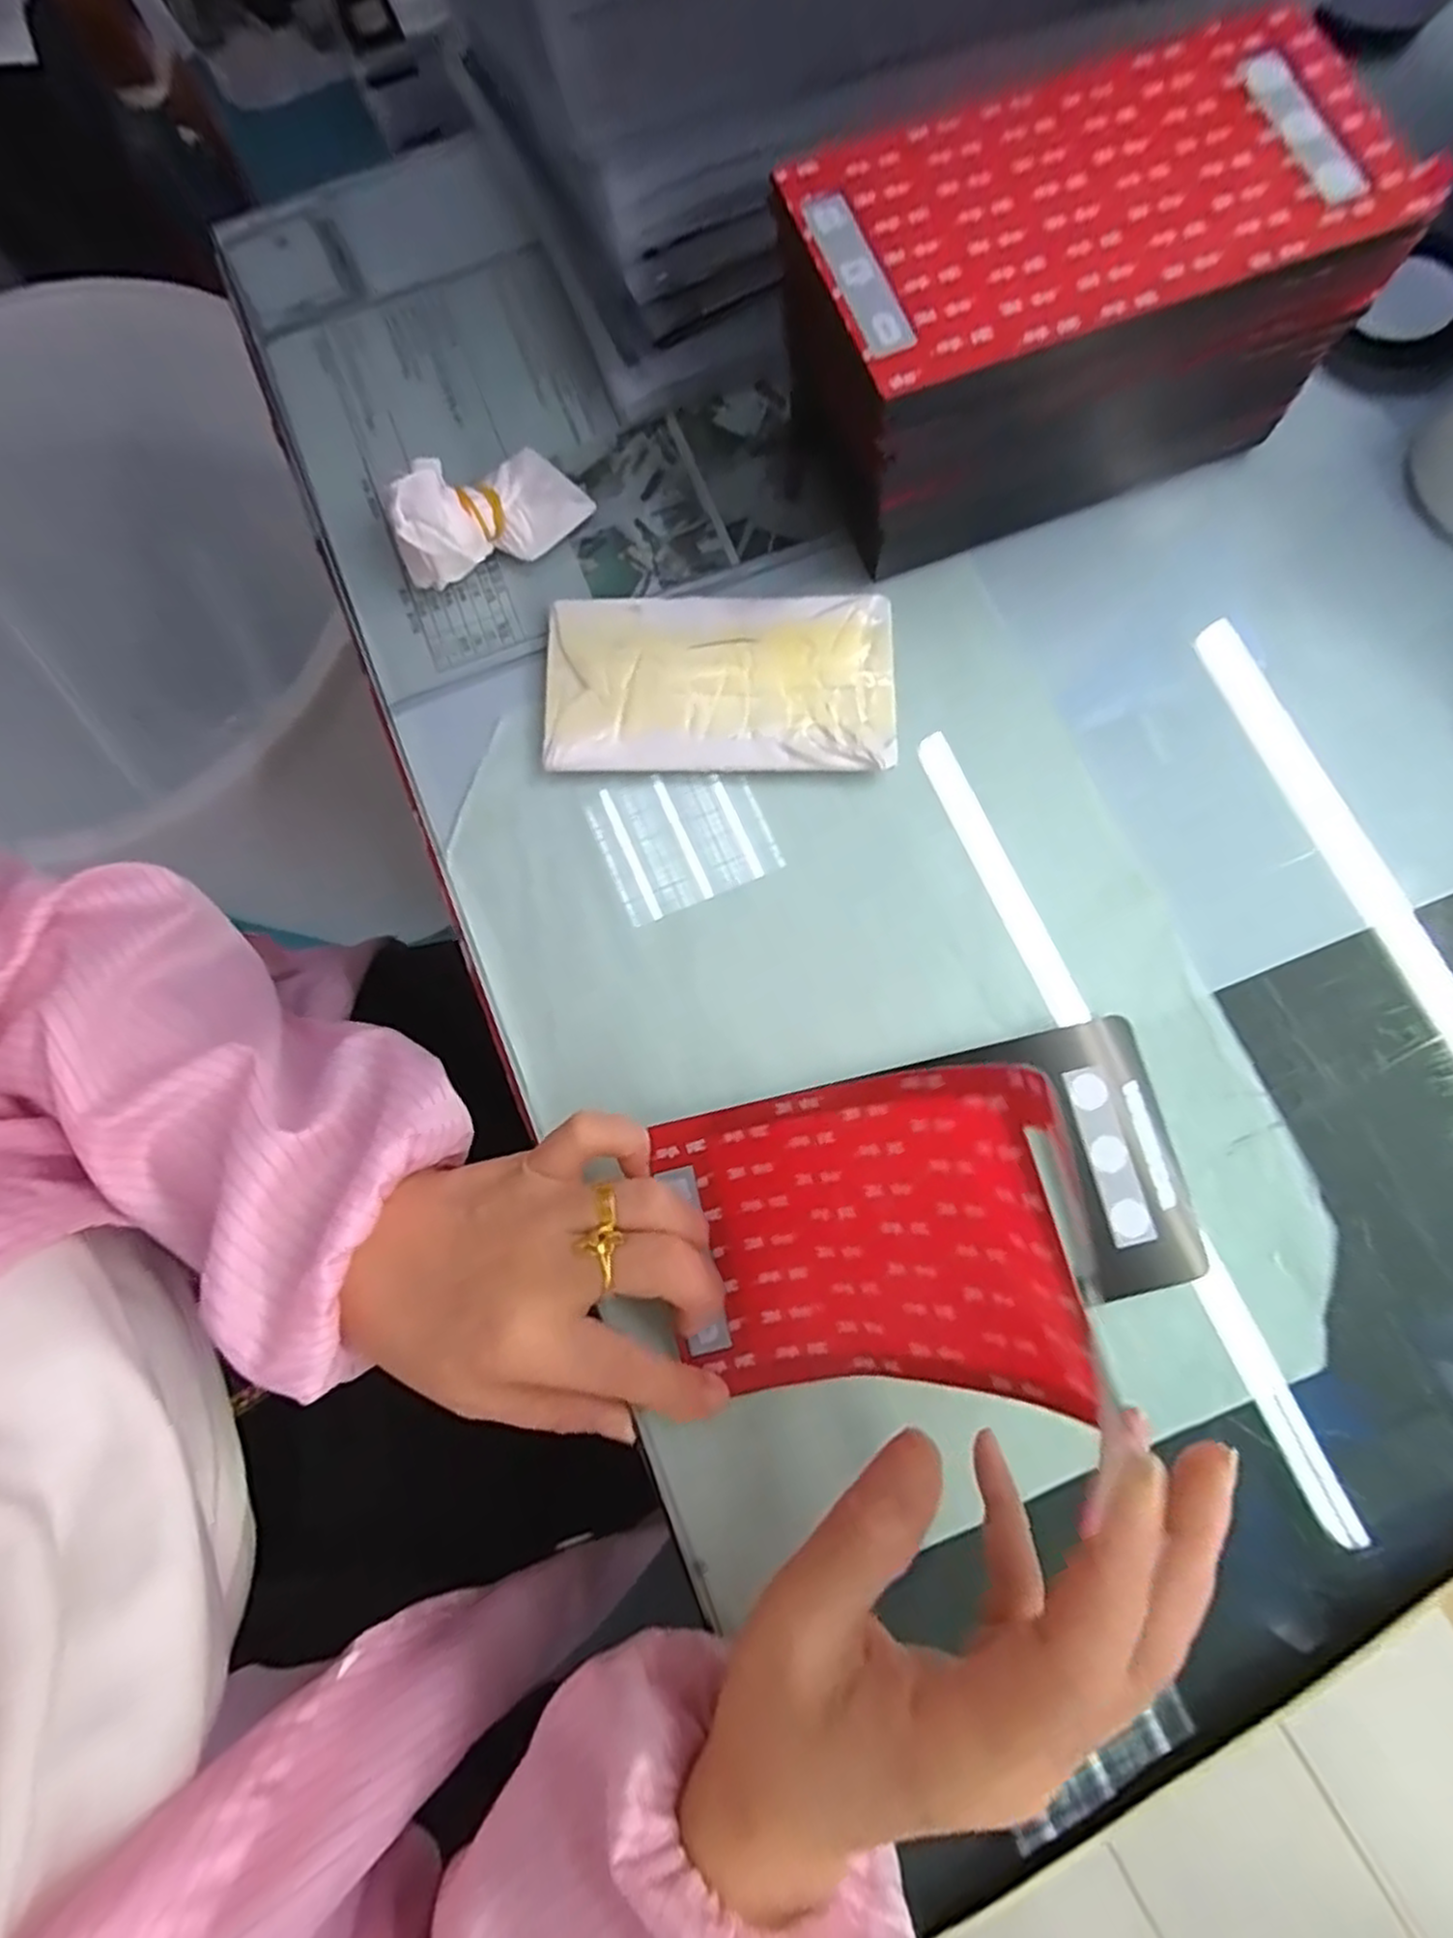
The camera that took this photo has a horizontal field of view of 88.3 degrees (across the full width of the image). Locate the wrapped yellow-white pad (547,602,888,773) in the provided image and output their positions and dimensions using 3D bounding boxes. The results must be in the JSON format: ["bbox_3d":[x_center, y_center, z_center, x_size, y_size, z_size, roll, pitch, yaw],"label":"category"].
[{"bbox_3d":[-0.003,-0.124,0.326,0.149,0.012,0.077,1,79,2],"label":"wrapped yellow-white pad"}]

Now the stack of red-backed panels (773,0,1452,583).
[{"bbox_3d":[0.131,-0.257,0.303,0.211,0.102,0.105,-21,79,-2],"label":"stack of red-backed panels"}]

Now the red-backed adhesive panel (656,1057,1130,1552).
[{"bbox_3d":[0.039,0.088,0.238,0.153,0.036,0.100,-23,77,38],"label":"red-backed adhesive panel"}]

